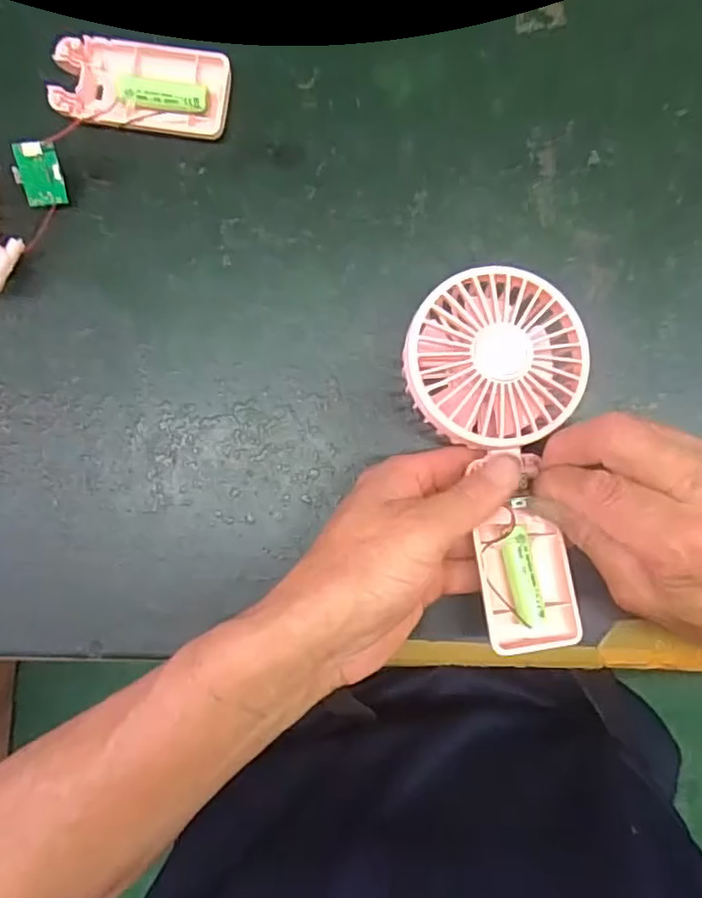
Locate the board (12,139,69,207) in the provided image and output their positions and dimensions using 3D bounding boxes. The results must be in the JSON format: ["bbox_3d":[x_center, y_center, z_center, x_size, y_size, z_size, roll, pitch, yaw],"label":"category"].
[{"bbox_3d":[-0.167,-0.148,0.323,0.024,0.006,0.031,-13,120,-17],"label":"board"}]

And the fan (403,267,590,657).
[{"bbox_3d":[0.077,0.005,0.296,0.084,0.026,0.180,-8,92,1],"label":"fan"}]

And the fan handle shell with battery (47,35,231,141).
[{"bbox_3d":[-0.113,-0.196,0.331,0.092,0.015,0.046,7,88,2],"label":"fan handle shell with battery"}]

